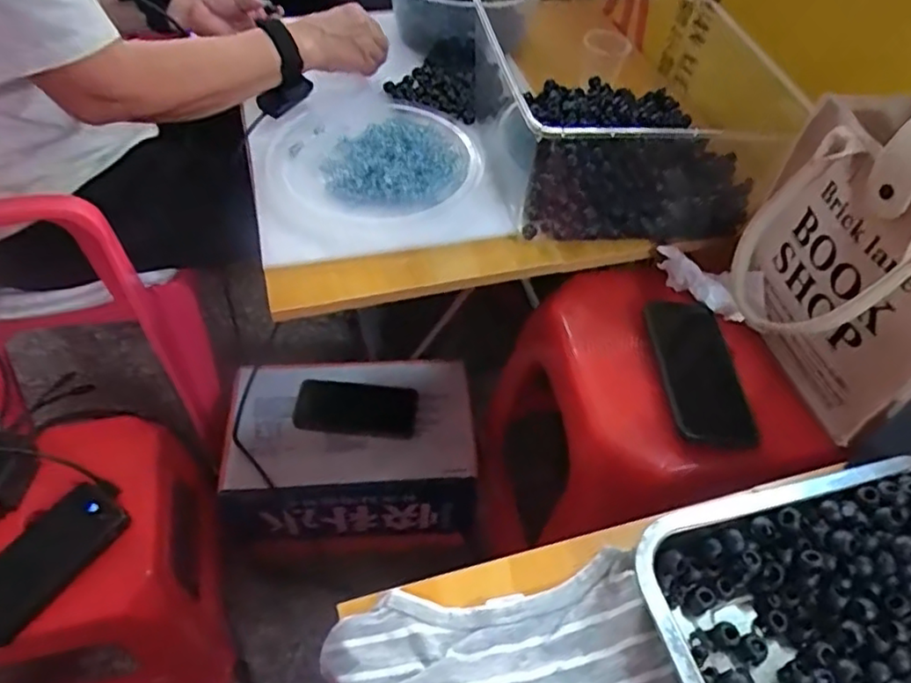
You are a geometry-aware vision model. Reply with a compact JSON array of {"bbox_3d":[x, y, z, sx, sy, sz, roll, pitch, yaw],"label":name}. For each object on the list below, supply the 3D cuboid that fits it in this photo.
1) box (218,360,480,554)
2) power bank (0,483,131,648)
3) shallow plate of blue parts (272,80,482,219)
[{"bbox_3d":[-0.143,0.168,0.911,0.325,0.170,0.224,0,51,-4],"label":"box"},{"bbox_3d":[-0.410,0.218,0.637,0.073,0.023,0.154,25,54,15],"label":"power bank"},{"bbox_3d":[-0.090,-0.220,0.738,0.232,0.044,0.223,2,51,-3],"label":"shallow plate of blue parts"}]

